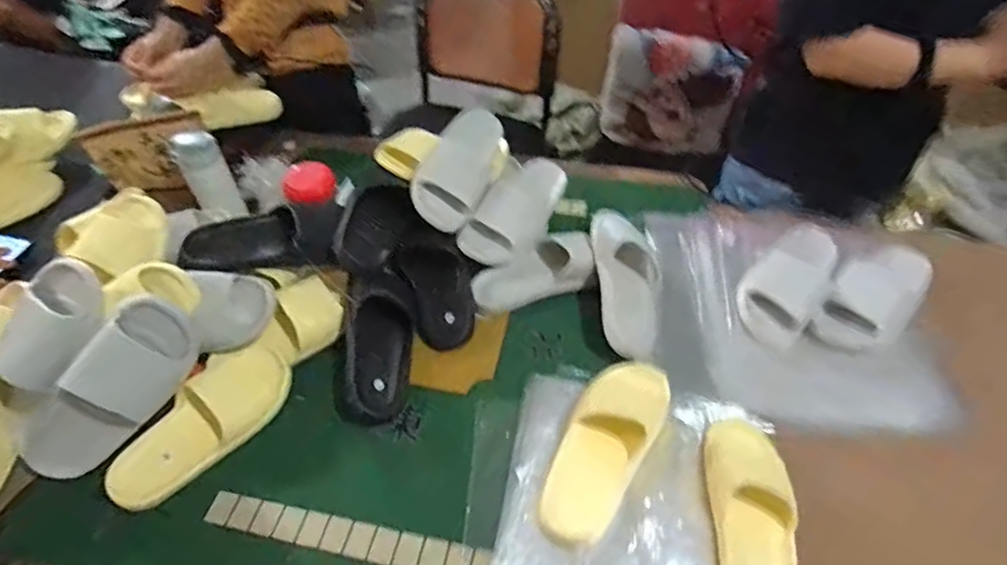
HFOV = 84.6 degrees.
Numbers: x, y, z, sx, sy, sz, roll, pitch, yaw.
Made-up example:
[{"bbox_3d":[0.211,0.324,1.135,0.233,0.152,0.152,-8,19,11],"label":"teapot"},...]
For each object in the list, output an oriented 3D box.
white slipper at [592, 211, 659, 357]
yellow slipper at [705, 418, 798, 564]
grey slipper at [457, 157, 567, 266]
[{"bbox_3d":[0.199,-0.015,0.869,0.110,0.093,0.280,-1,62,-2],"label":"white slipper"},{"bbox_3d":[0.297,0.268,0.651,0.095,0.055,0.251,11,49,8],"label":"yellow slipper"},{"bbox_3d":[0.018,-0.122,0.994,0.116,0.075,0.241,46,70,-9],"label":"grey slipper"}]

